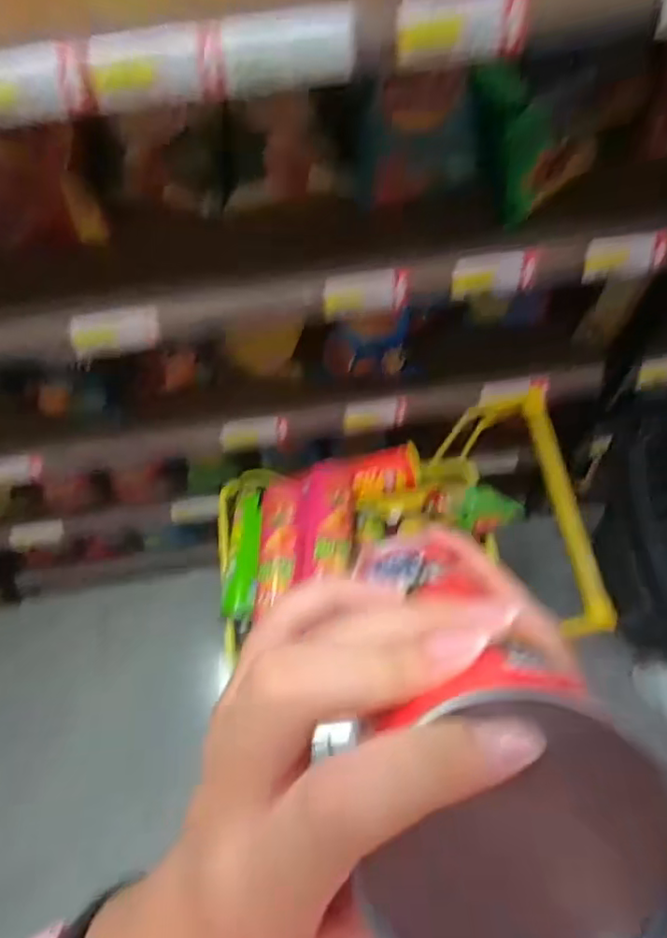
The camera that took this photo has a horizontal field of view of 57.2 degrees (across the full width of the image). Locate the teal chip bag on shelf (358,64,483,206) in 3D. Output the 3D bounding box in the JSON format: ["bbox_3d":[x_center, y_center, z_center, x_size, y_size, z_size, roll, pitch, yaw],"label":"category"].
[{"bbox_3d":[0.090,-0.354,0.655,0.128,0.119,0.055,5,41,18],"label":"teal chip bag on shelf"}]

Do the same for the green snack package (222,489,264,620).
[{"bbox_3d":[-0.128,0.120,0.879,0.072,0.023,0.181,-17,61,40],"label":"green snack package"}]

